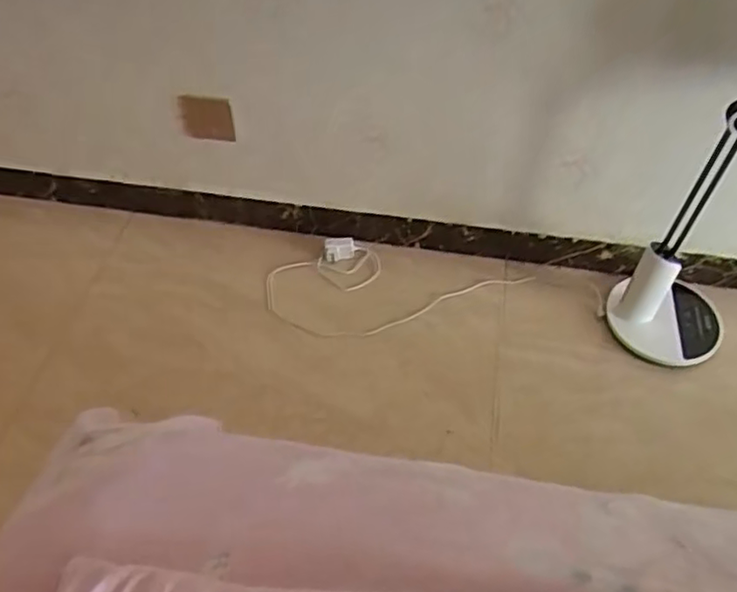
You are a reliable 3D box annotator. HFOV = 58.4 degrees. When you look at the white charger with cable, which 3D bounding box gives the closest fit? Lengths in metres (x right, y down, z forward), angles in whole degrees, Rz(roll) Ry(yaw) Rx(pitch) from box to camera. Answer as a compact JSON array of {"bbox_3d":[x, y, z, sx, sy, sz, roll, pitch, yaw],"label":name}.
[{"bbox_3d":[0.043,-0.049,1.272,0.481,0.037,0.228,-15,53,-13],"label":"white charger with cable"}]

